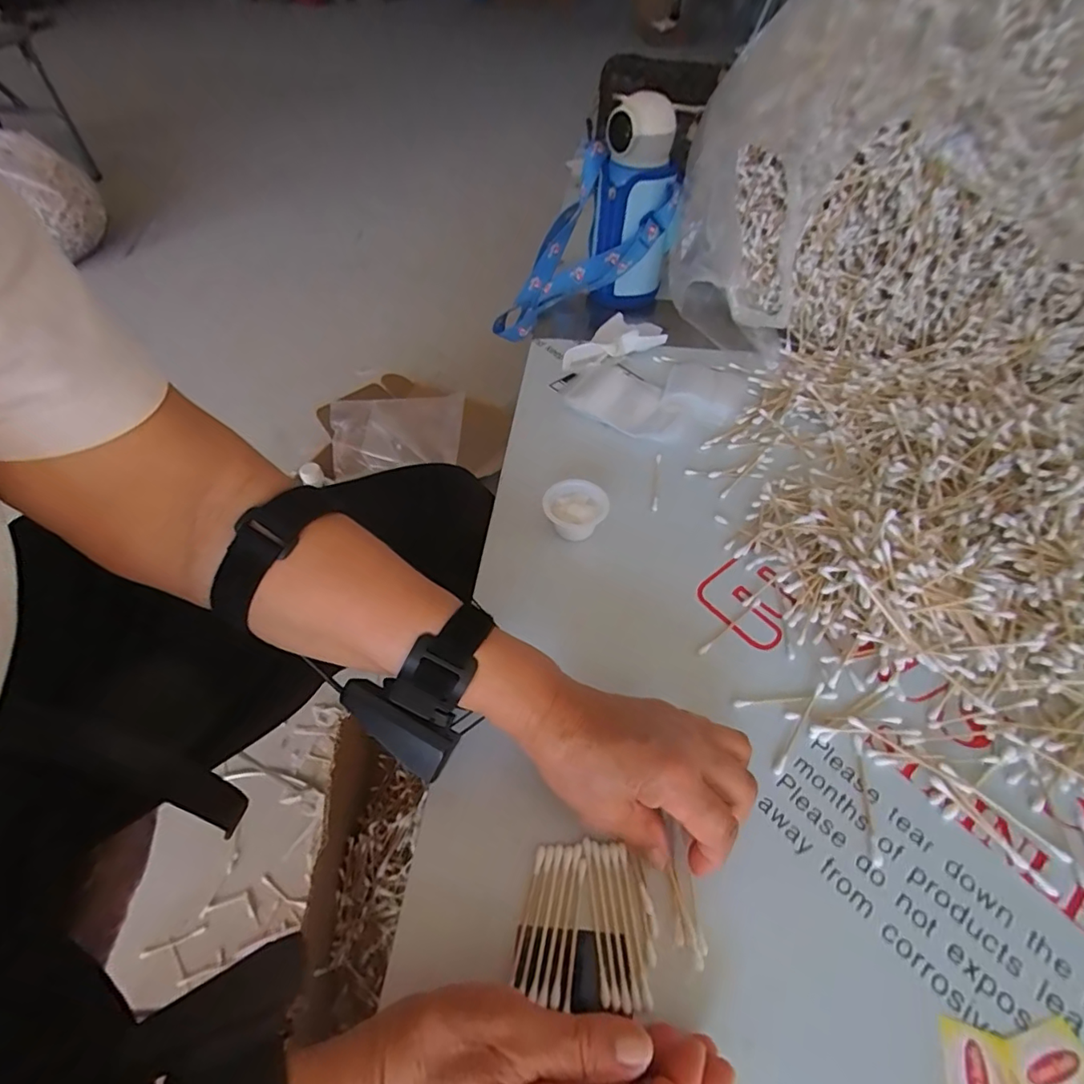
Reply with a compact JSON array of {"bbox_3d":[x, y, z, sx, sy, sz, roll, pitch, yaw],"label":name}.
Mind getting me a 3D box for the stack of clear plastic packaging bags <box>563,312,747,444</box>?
[{"bbox_3d":[0.117,-0.182,0.569,0.185,0.022,0.175,30,57,21],"label":"stack of clear plastic packaging bags"}]

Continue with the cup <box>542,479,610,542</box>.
[{"bbox_3d":[0.029,-0.025,0.445,0.053,0.033,0.047,10,52,8],"label":"cup"}]

